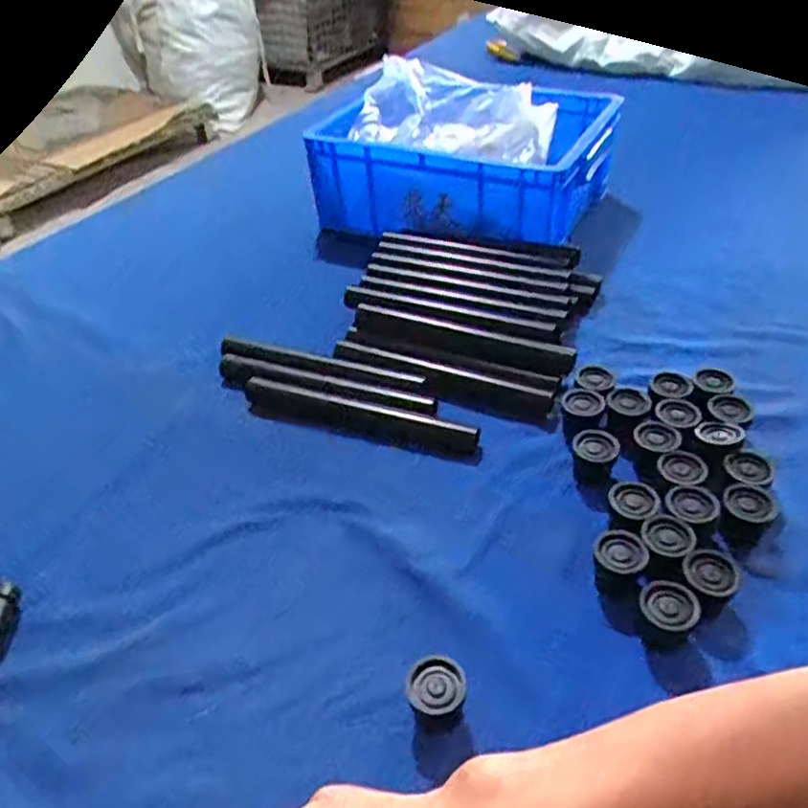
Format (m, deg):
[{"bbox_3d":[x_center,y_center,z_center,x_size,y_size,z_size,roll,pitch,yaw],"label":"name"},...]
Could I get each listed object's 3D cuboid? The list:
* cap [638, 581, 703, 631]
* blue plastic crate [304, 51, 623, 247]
[{"bbox_3d":[0.171,0.136,0.446,0.036,0.032,0.030,15,44,22],"label":"cap"},{"bbox_3d":[0.074,-0.299,0.824,0.339,0.137,0.196,17,44,24],"label":"blue plastic crate"}]

